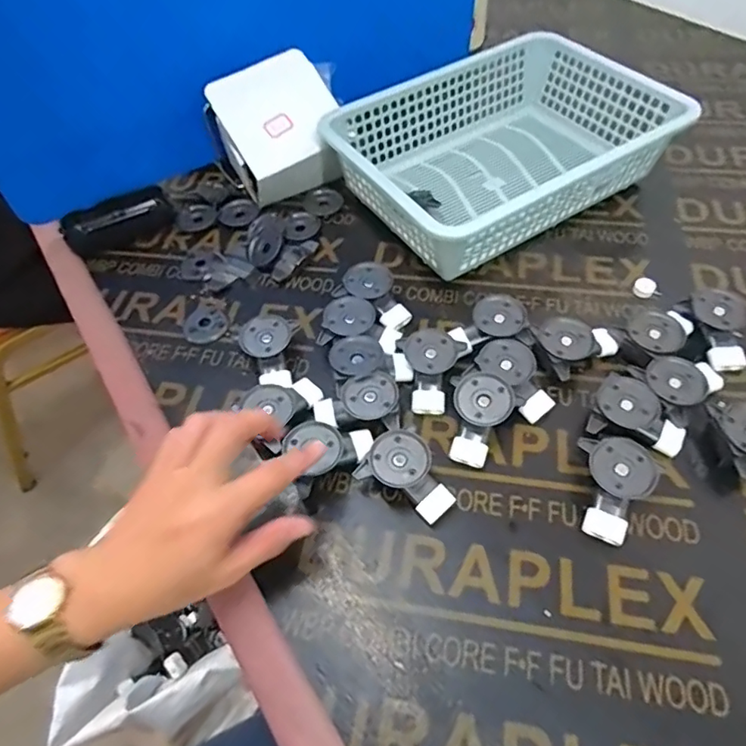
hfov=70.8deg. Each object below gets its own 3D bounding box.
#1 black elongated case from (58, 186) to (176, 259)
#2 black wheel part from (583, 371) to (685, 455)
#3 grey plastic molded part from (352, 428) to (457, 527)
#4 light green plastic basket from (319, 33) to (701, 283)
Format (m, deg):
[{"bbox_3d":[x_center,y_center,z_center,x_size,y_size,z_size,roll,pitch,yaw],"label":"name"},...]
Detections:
[{"bbox_3d":[-0.274,-0.166,0.565,0.111,0.029,0.055,-32,59,-17],"label":"black elongated case"},{"bbox_3d":[0.195,0.032,0.391,0.065,0.035,0.045,9,57,10],"label":"black wheel part"},{"bbox_3d":[0.027,0.074,0.375,0.064,0.028,0.047,33,64,23],"label":"grey plastic molded part"},{"bbox_3d":[0.130,-0.229,0.543,0.302,0.084,0.213,-28,58,-15],"label":"light green plastic basket"}]

